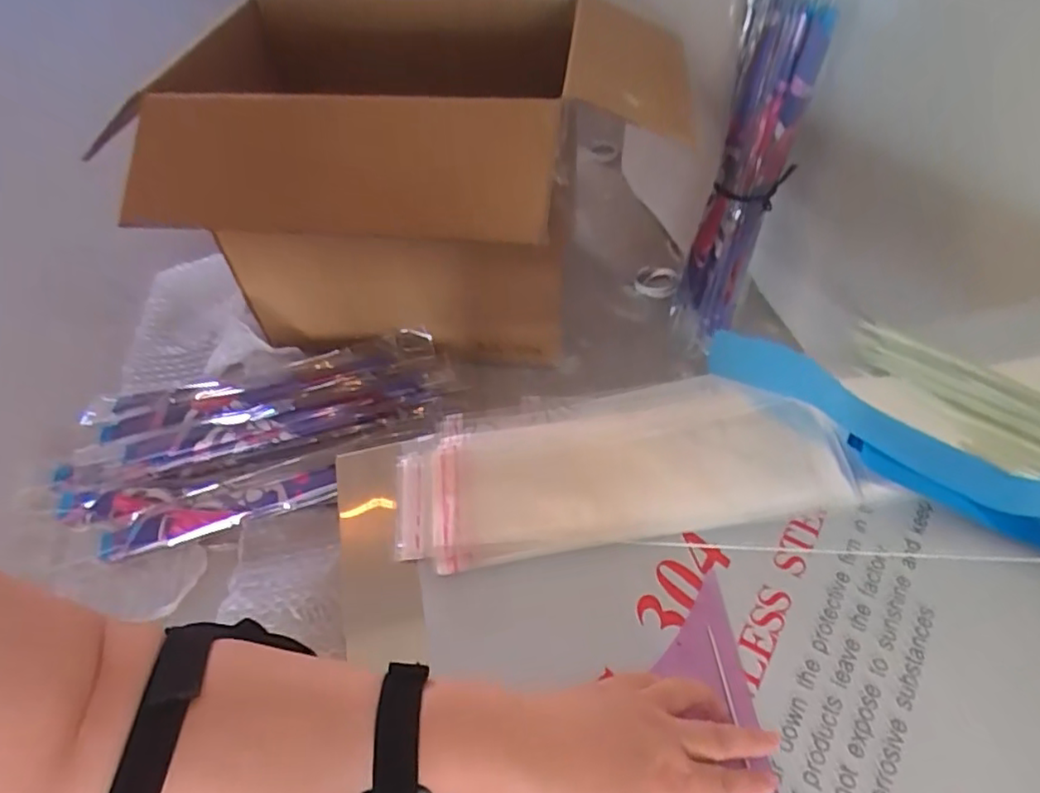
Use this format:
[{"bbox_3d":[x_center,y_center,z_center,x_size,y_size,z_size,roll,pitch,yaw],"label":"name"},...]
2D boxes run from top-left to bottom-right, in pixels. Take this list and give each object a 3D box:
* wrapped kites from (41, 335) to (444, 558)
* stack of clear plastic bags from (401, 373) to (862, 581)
[{"bbox_3d":[-0.458,0.072,1.090,0.658,0.060,0.327,-12,52,-5],"label":"wrapped kites"},{"bbox_3d":[0.076,0.050,0.515,0.350,0.030,0.151,-9,52,-2],"label":"stack of clear plastic bags"}]

